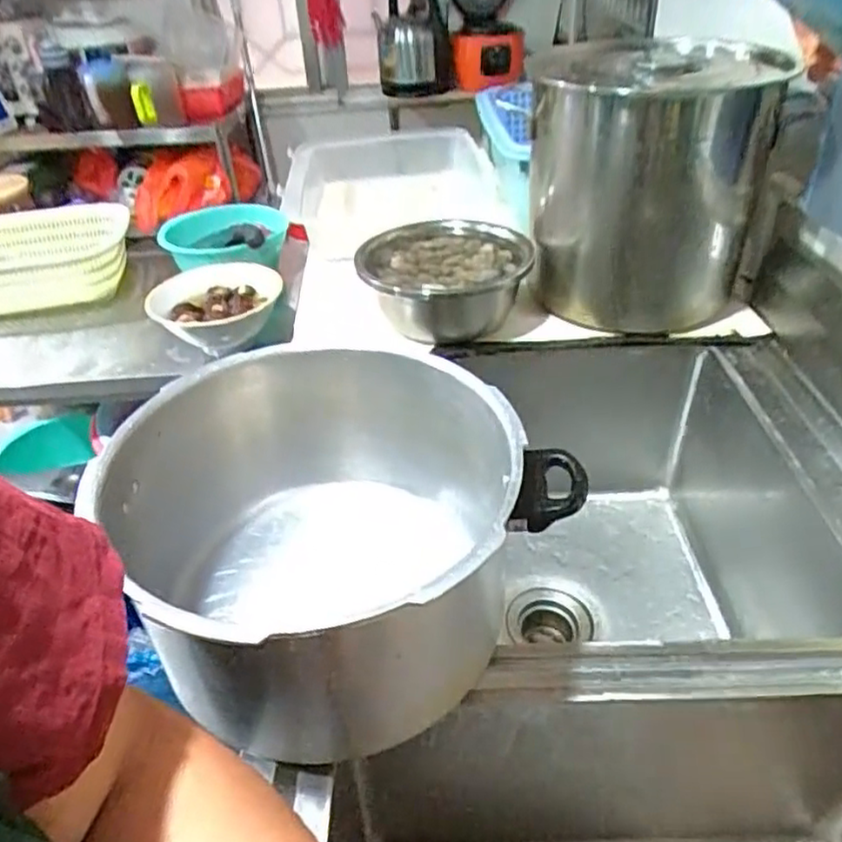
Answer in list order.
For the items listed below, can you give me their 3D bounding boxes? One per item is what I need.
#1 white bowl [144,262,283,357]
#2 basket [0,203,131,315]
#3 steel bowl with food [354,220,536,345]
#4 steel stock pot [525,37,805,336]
[{"bbox_3d":[-0.309,-0.163,1.028,0.176,0.088,0.176,-4,37,3],"label":"white bowl"},{"bbox_3d":[-0.718,-0.295,1.241,0.364,0.105,0.282,-18,39,-16],"label":"basket"},{"bbox_3d":[0.035,-0.193,0.923,0.218,0.093,0.219,-4,37,3],"label":"steel bowl with food"},{"bbox_3d":[0.304,-0.337,0.935,0.293,0.309,0.326,4,38,12],"label":"steel stock pot"}]

